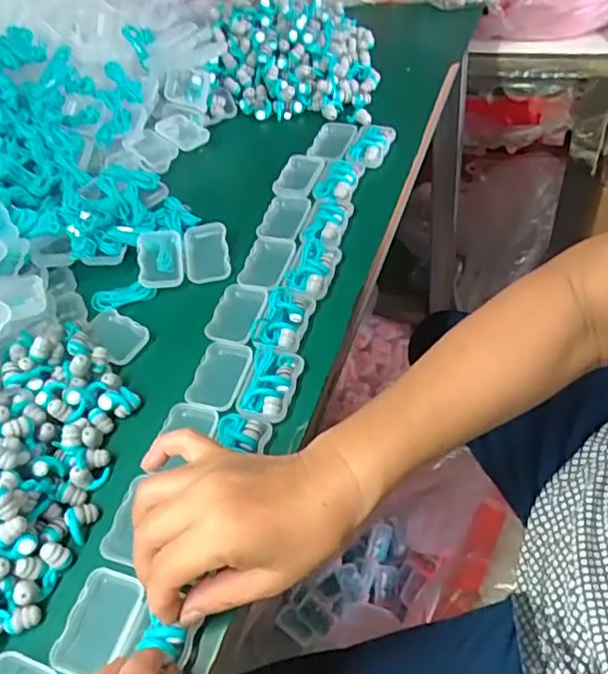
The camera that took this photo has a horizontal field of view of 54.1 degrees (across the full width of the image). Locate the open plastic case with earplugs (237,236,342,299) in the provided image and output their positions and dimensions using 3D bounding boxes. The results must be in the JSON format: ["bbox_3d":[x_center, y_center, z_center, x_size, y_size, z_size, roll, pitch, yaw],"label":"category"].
[{"bbox_3d":[-0.012,-0.060,0.491,0.078,0.022,0.058,13,56,19],"label":"open plastic case with earplugs"}]

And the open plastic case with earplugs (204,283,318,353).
[{"bbox_3d":[-0.033,-0.018,0.461,0.075,0.020,0.059,11,55,18],"label":"open plastic case with earplugs"}]

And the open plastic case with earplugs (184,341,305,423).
[{"bbox_3d":[-0.042,0.030,0.428,0.074,0.021,0.057,9,55,17],"label":"open plastic case with earplugs"}]

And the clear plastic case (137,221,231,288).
[{"bbox_3d":[-0.104,-0.072,0.512,0.077,0.017,0.058,-8,51,4],"label":"clear plastic case"}]

